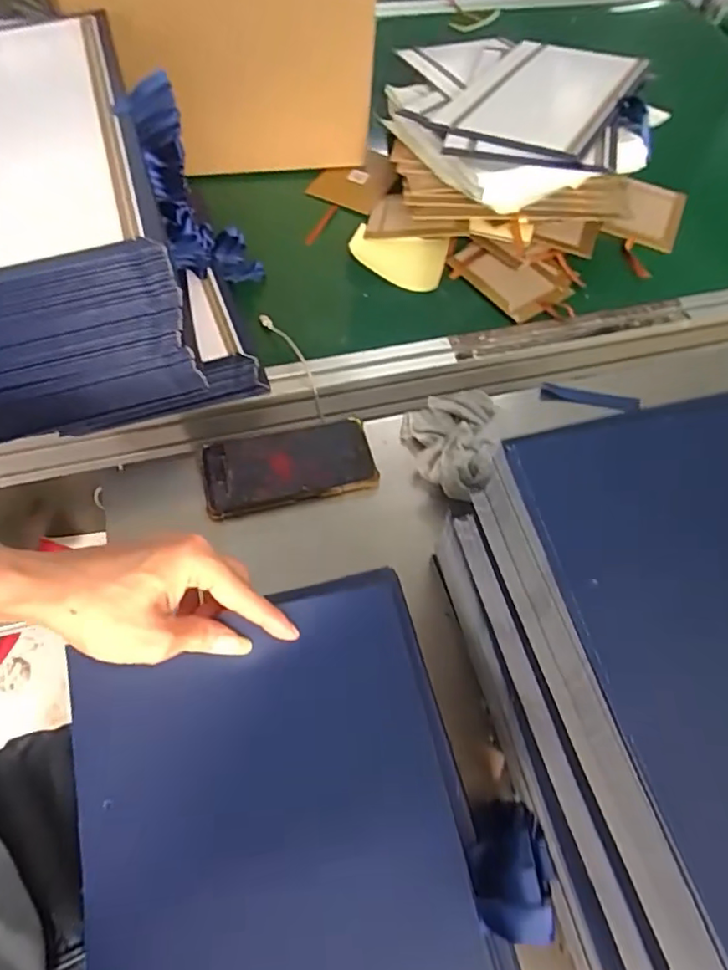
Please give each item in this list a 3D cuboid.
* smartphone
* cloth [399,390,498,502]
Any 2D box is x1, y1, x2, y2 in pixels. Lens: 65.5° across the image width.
[{"bbox_3d":[-0.075,-0.023,0.561,0.163,0.018,0.084,-13,61,-9],"label":"smartphone"},{"bbox_3d":[0.083,-0.053,0.567,0.085,0.065,0.133,12,62,2],"label":"cloth"}]

